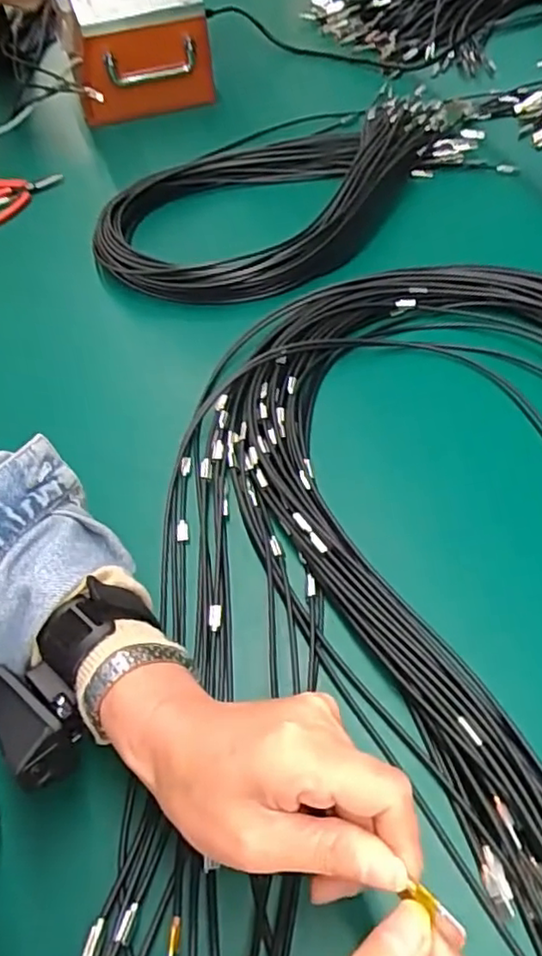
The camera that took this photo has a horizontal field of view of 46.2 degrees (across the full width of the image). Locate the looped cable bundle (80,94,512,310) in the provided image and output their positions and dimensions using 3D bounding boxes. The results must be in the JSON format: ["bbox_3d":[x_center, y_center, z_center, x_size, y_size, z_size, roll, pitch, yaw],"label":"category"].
[{"bbox_3d":[0.037,-0.332,0.698,0.490,0.049,0.267,-34,59,-19],"label":"looped cable bundle"}]

